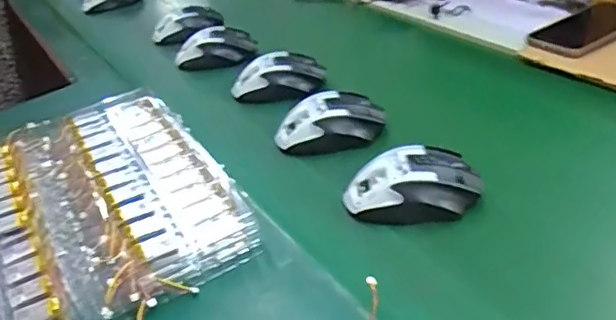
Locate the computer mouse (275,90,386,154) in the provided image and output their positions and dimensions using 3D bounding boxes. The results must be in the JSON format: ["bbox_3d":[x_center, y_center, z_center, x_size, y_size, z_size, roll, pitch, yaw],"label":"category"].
[{"bbox_3d":[0.023,-0.039,0.607,0.115,0.045,0.054,-12,34,-3],"label":"computer mouse"}]

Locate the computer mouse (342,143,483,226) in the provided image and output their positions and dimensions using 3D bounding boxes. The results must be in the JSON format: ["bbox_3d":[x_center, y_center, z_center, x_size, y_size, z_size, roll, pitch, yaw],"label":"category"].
[{"bbox_3d":[0.089,0.020,0.502,0.111,0.042,0.059,-4,35,8],"label":"computer mouse"}]

